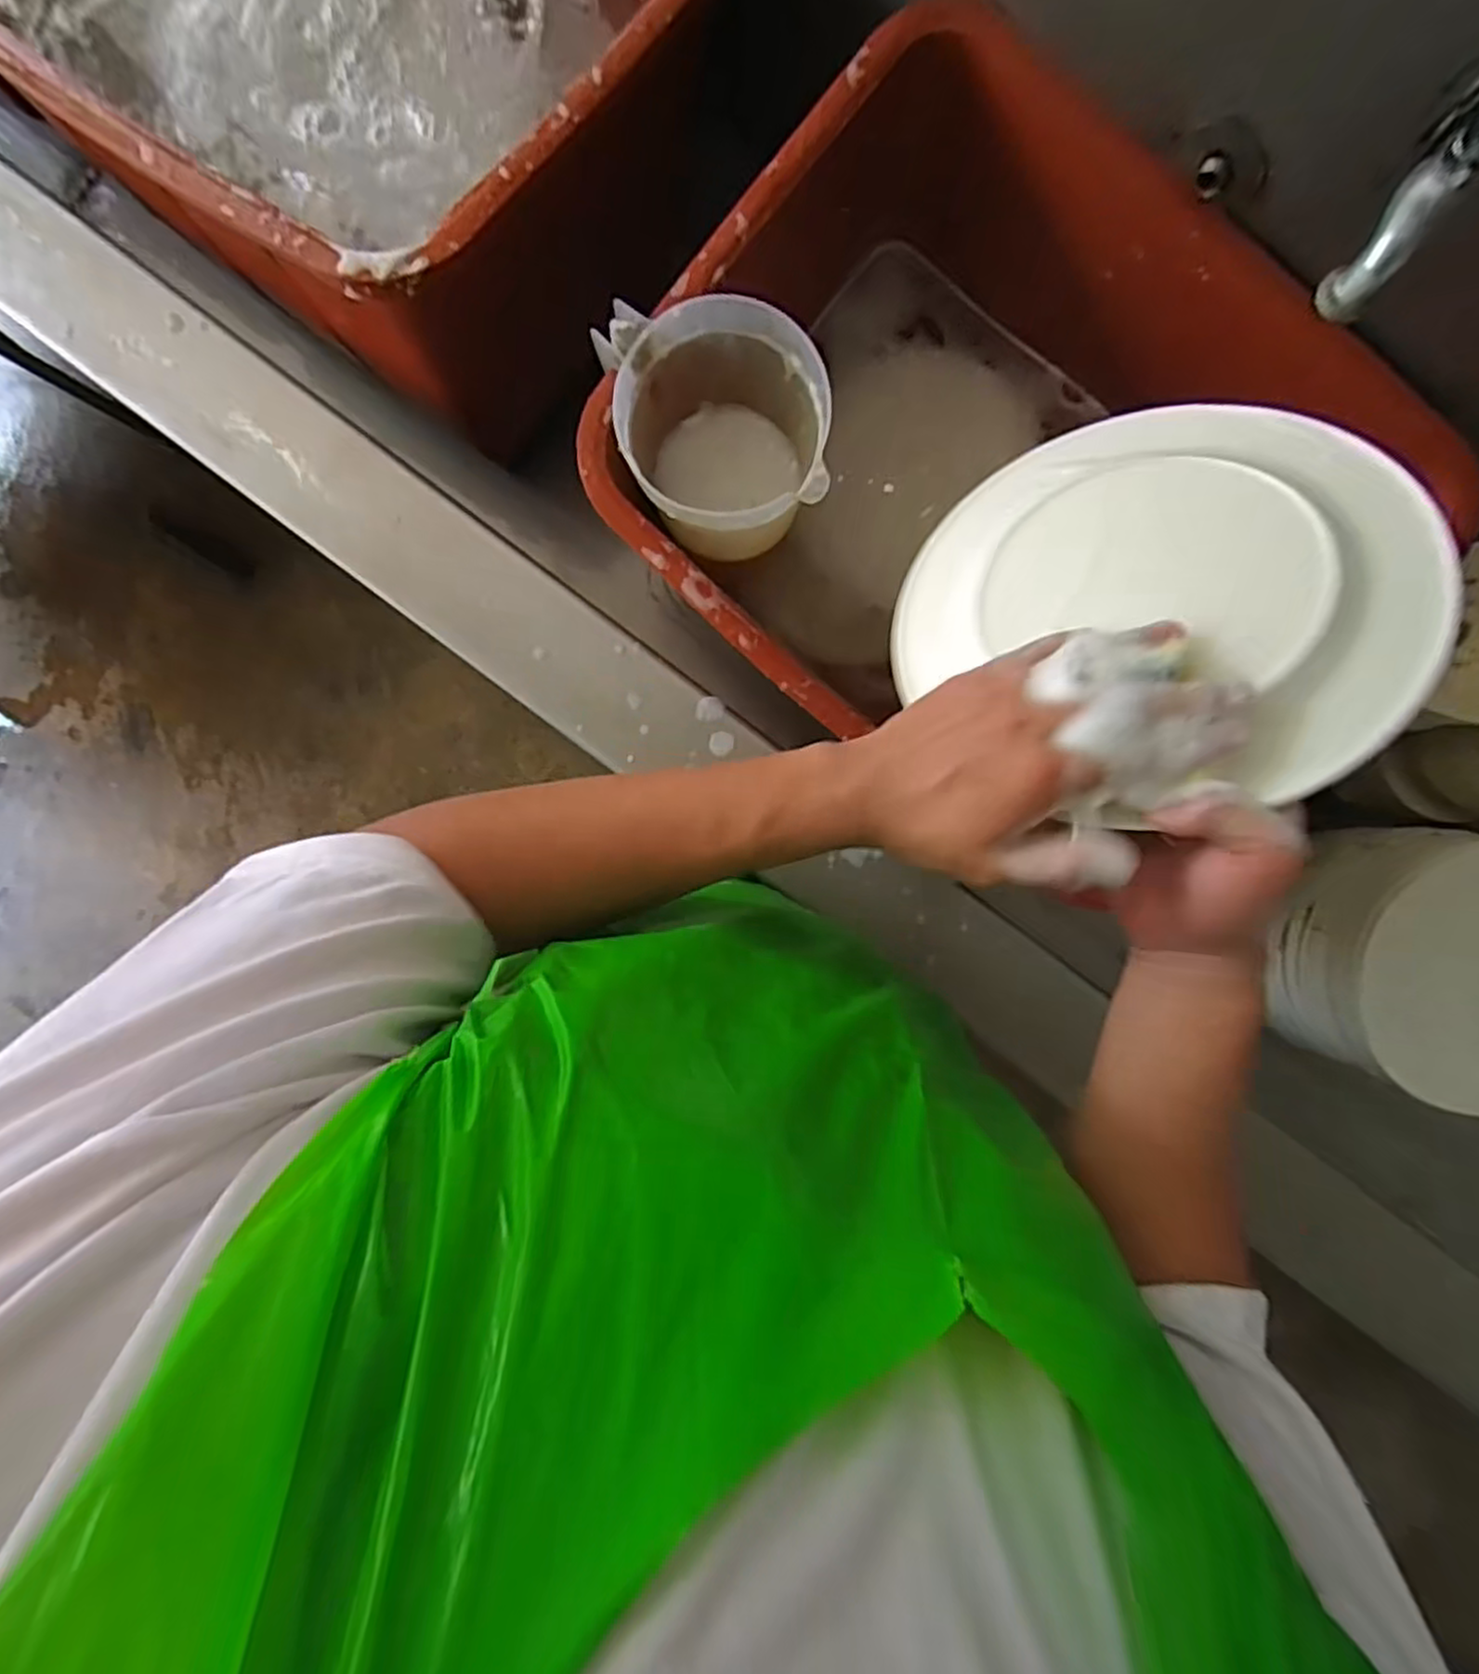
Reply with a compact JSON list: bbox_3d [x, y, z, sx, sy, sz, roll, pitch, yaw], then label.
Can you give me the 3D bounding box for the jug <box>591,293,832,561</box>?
[{"bbox_3d":[-0.013,-0.300,0.559,0.146,0.117,0.149,-5,94,2],"label":"jug"}]

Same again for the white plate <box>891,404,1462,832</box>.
[{"bbox_3d":[0.200,-0.121,0.360,0.211,0.024,0.236,-45,60,5],"label":"white plate"}]

